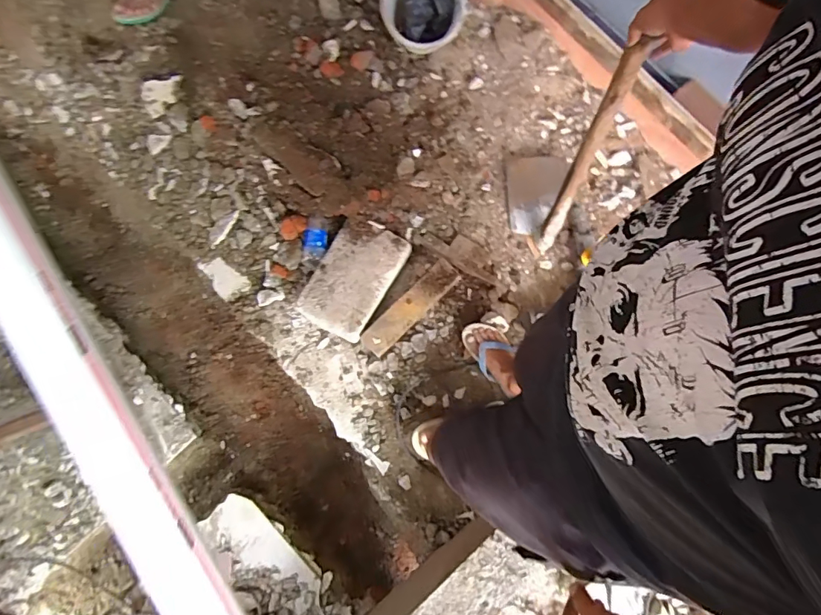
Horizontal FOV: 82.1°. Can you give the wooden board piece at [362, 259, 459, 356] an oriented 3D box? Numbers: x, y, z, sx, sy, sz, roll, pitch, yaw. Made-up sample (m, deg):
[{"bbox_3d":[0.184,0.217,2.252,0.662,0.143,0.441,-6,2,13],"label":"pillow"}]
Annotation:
[{"bbox_3d":[0.003,-0.003,1.336,0.332,0.030,0.089,-44,110,-6],"label":"wooden board piece"}]

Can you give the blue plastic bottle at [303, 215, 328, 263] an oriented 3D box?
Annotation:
[{"bbox_3d":[-0.279,-0.203,1.385,0.071,0.056,0.145,2,78,0],"label":"blue plastic bottle"}]

